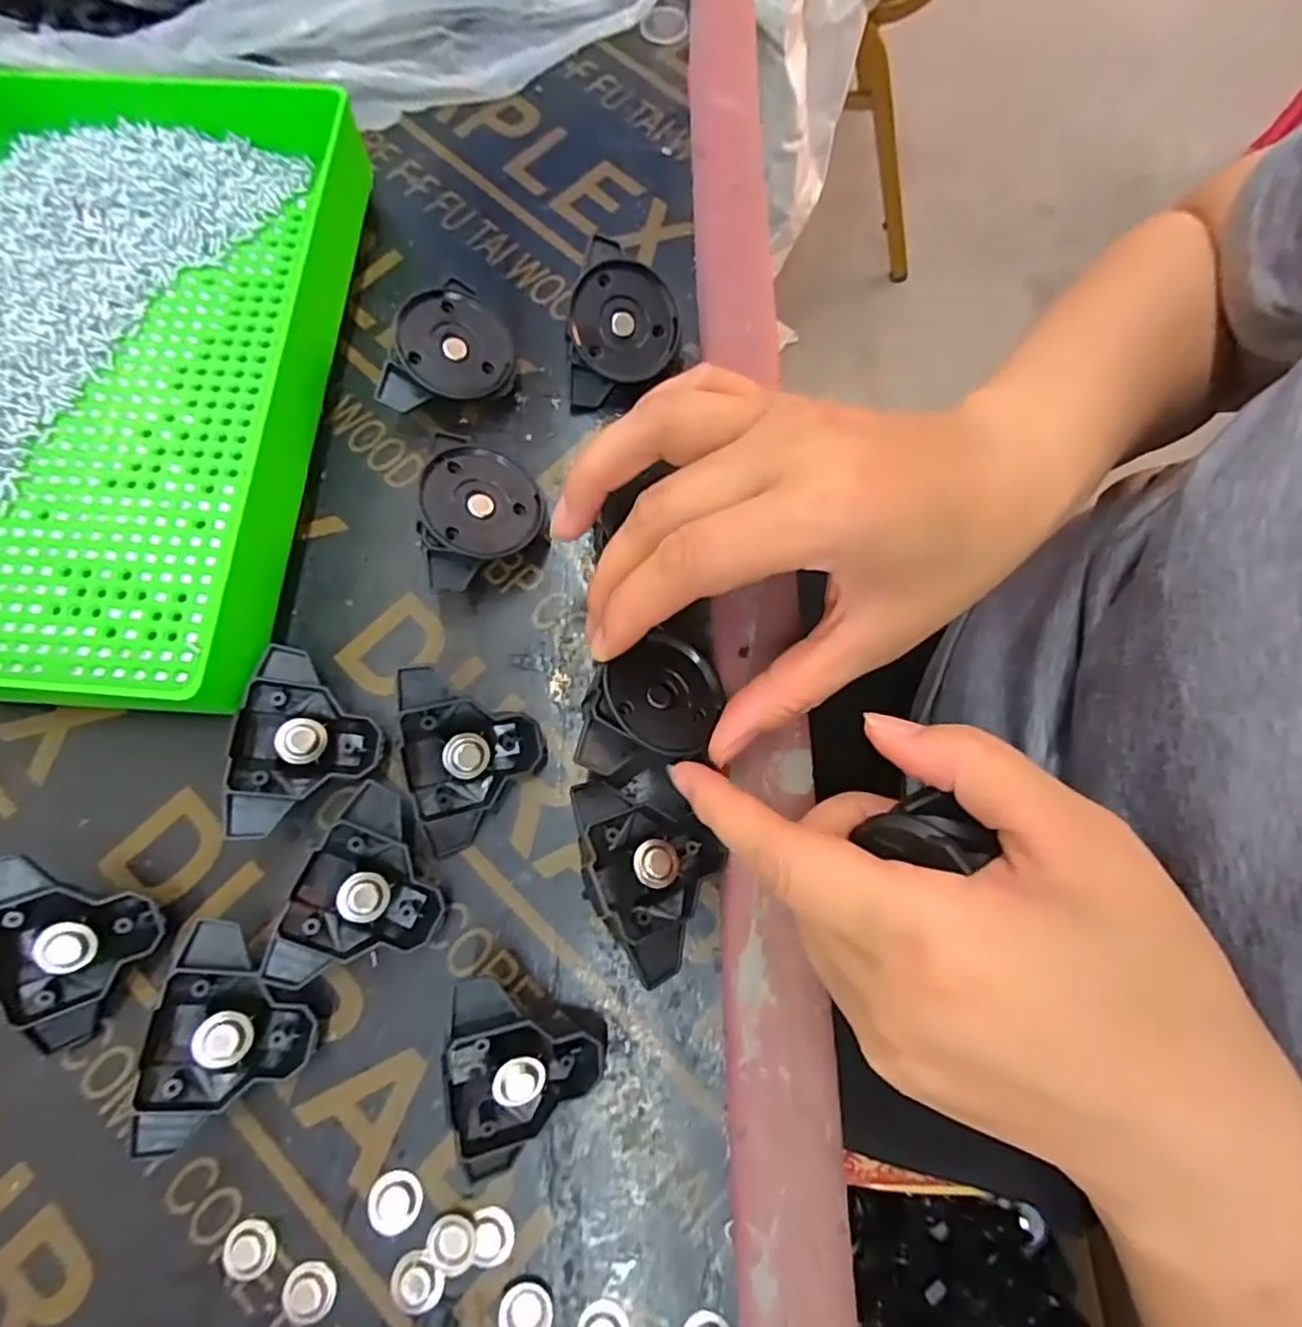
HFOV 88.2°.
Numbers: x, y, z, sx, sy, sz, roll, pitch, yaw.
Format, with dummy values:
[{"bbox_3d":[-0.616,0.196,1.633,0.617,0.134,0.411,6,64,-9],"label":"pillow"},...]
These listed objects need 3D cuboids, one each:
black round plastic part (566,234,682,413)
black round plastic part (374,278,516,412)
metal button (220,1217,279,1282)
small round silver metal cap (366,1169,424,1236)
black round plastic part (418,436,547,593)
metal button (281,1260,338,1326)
[{"bbox_3d":[-0.012,-0.128,0.260,0.041,0.013,0.059,16,96,-15],"label":"black round plastic part"},{"bbox_3d":[-0.080,-0.119,0.259,0.052,0.027,0.038,-19,77,-6],"label":"black round plastic part"},{"bbox_3d":[-0.115,0.167,0.191,0.014,0.004,0.015,0,76,-1],"label":"metal button"},{"bbox_3d":[-0.074,0.155,0.193,0.015,0.004,0.014,0,76,-1],"label":"small round silver metal cap"},{"bbox_3d":[-0.063,-0.052,0.243,0.043,0.020,0.051,-5,78,-22],"label":"black round plastic part"},{"bbox_3d":[-0.096,0.177,0.188,0.014,0.004,0.015,0,76,-1],"label":"metal button"}]

